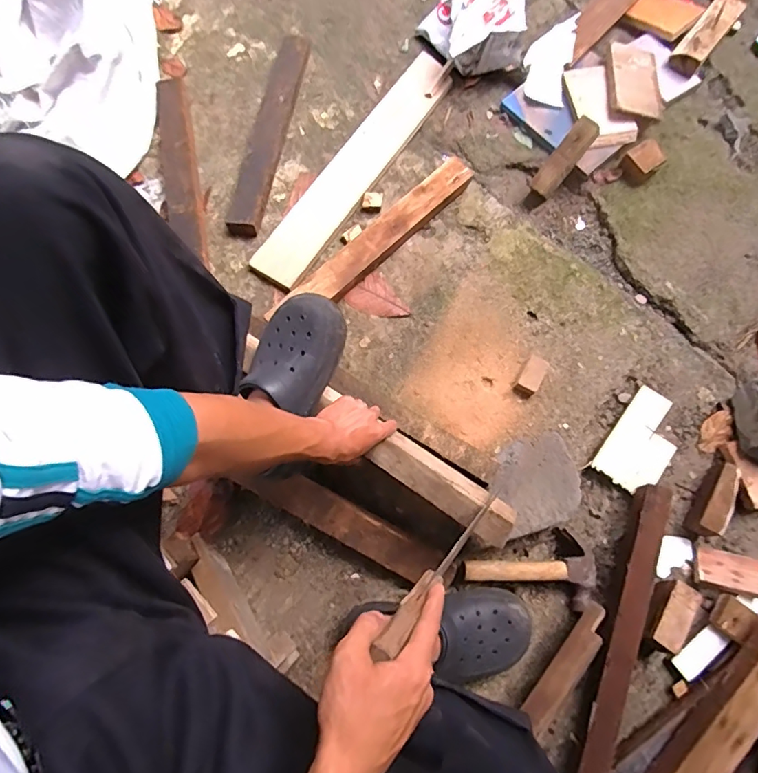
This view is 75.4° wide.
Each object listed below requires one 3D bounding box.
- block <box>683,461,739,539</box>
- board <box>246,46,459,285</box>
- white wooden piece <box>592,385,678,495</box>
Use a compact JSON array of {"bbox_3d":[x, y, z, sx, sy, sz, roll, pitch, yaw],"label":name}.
[{"bbox_3d":[0.531,0.178,0.774,0.032,0.051,0.127,28,74,9],"label":"block"},{"bbox_3d":[-0.038,-0.447,0.995,0.105,0.021,0.607,32,75,10],"label":"board"},{"bbox_3d":[0.450,0.092,0.833,0.097,0.023,0.177,37,76,11],"label":"white wooden piece"}]

